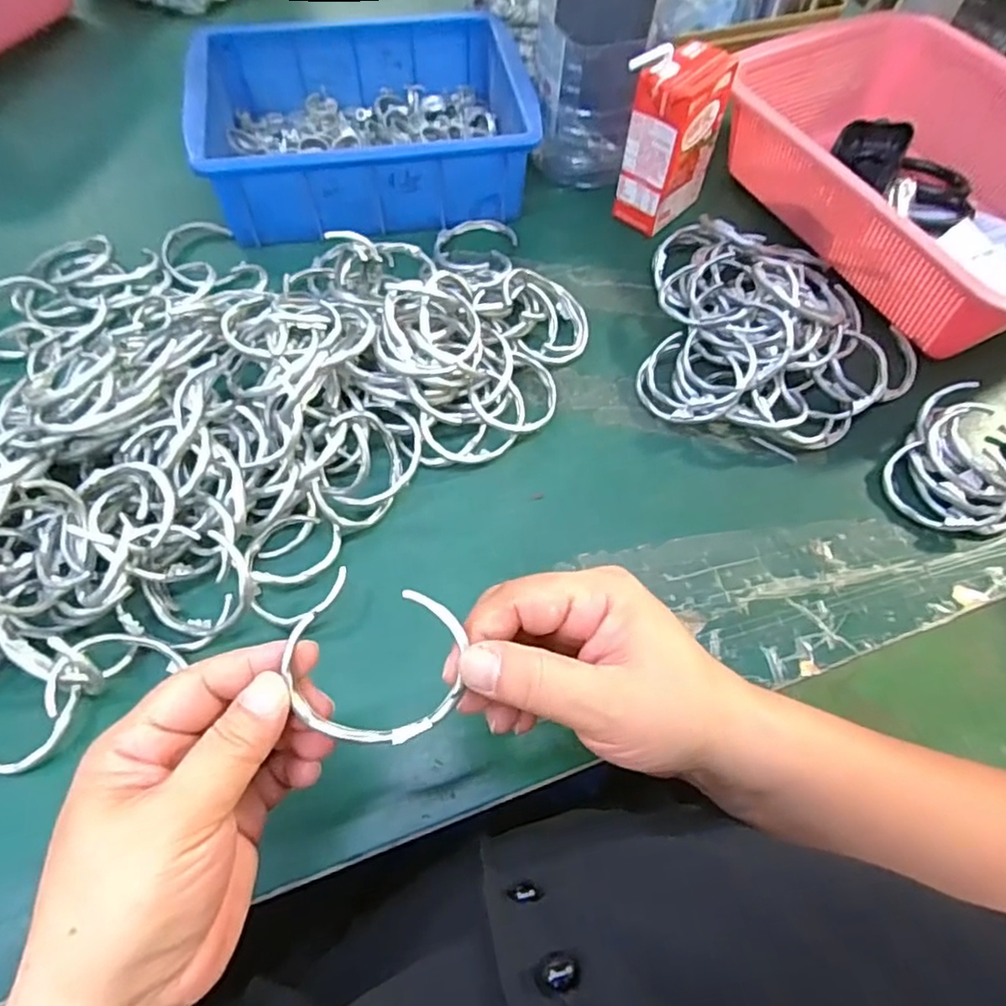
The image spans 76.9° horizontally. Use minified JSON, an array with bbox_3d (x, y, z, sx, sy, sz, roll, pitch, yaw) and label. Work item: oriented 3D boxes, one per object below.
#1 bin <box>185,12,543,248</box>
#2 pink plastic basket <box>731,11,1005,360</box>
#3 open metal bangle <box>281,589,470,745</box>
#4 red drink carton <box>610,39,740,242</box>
[{"bbox_3d":[-0.108,-0.295,0.499,0.233,0.071,0.167,-9,63,-8],"label":"bin"},{"bbox_3d":[0.320,-0.241,0.472,0.206,0.082,0.288,-26,66,-16],"label":"pink plastic basket"},{"bbox_3d":[-0.045,0.061,0.229,0.066,0.005,0.052,-14,94,3],"label":"open metal bangle"},{"bbox_3d":[0.124,-0.268,0.468,0.044,0.110,0.071,41,67,17],"label":"red drink carton"}]

